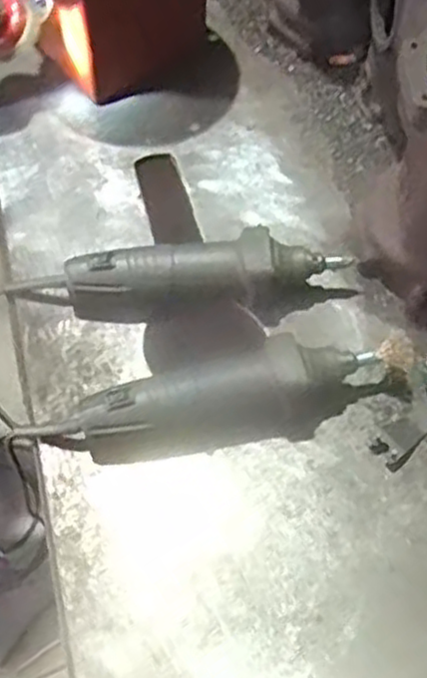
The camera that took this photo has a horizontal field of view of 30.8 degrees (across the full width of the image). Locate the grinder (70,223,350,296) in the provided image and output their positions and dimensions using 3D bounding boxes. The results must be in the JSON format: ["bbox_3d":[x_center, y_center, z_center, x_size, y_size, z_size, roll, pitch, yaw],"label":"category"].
[{"bbox_3d":[-0.002,-0.063,0.773,0.279,0.058,0.062,-9,61,-7],"label":"grinder"}]

